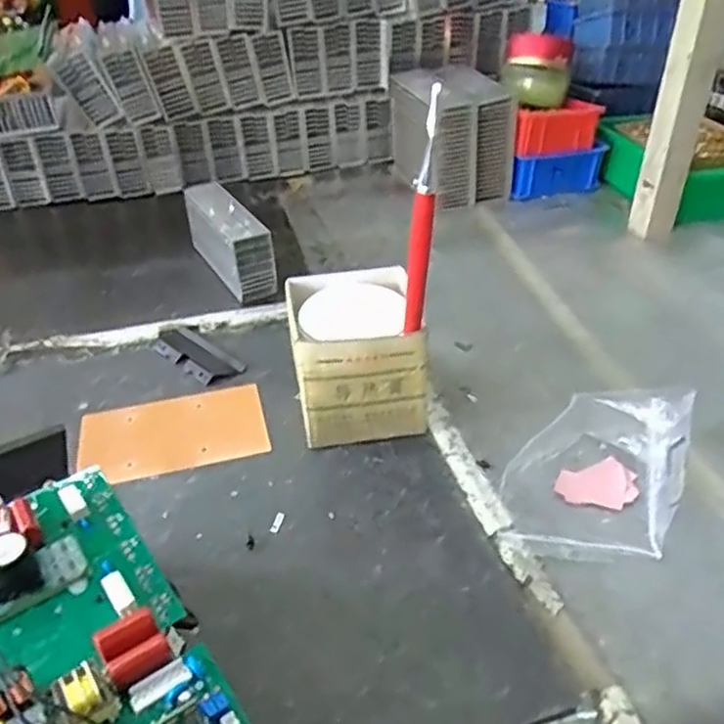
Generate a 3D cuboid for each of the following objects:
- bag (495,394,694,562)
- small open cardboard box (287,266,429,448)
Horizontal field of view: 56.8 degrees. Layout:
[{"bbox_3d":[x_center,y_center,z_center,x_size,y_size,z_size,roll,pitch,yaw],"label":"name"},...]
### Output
[{"bbox_3d":[0.173,0.070,0.493,0.119,0.085,0.143,13,40,19],"label":"bag"},{"bbox_3d":[-0.007,-0.006,0.585,0.106,0.105,0.115,-6,36,-7],"label":"small open cardboard box"}]

